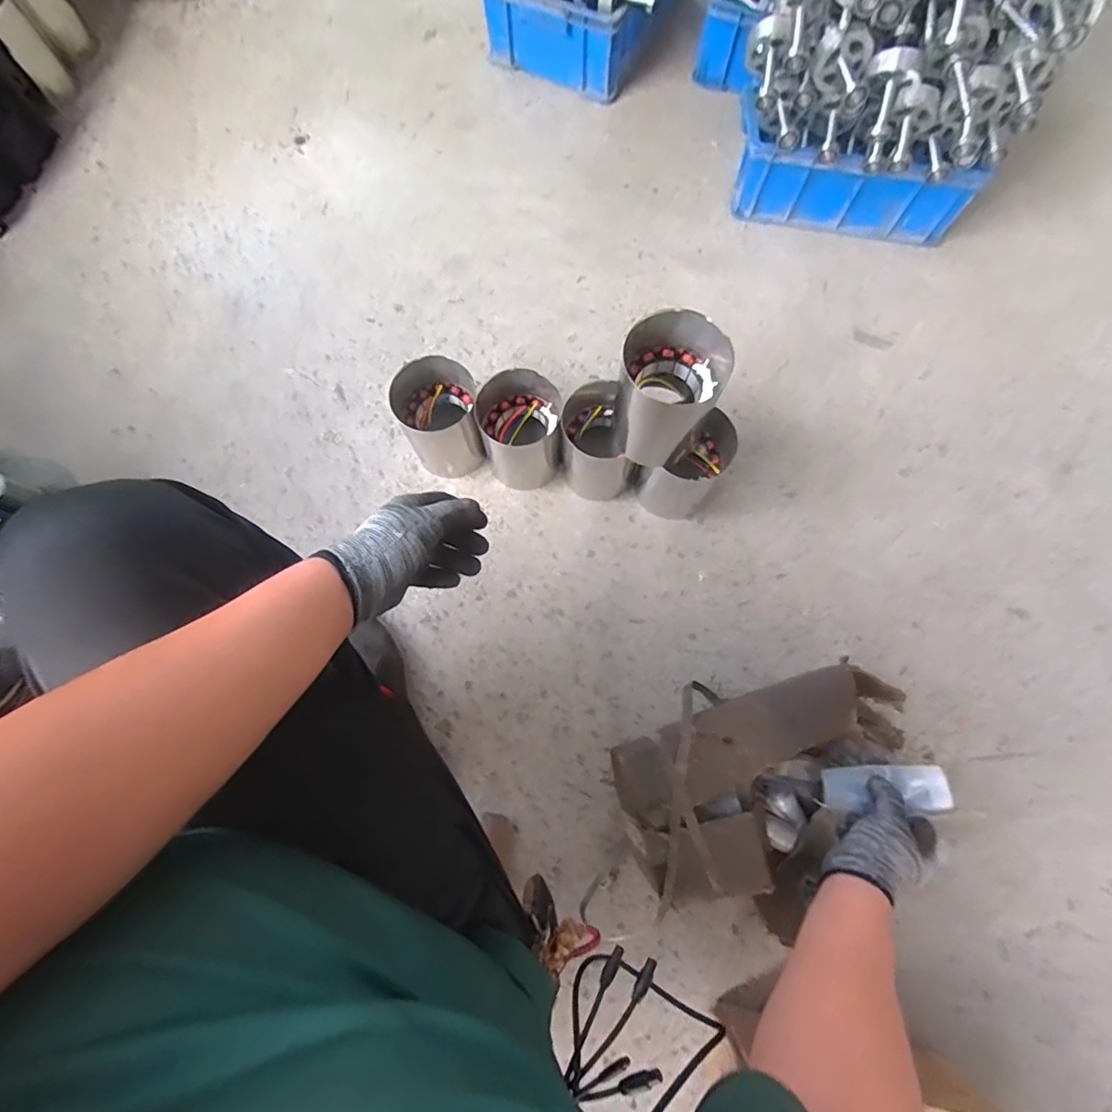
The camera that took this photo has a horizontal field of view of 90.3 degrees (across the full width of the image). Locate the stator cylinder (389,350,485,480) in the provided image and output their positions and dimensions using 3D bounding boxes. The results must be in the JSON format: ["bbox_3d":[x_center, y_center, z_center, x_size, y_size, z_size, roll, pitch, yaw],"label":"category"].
[{"bbox_3d":[-0.176,-0.207,0.849,0.118,0.151,0.115,0,76,0],"label":"stator cylinder"}]

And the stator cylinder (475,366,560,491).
[{"bbox_3d":[-0.056,-0.184,0.847,0.120,0.144,0.122,-2,76,0],"label":"stator cylinder"}]

